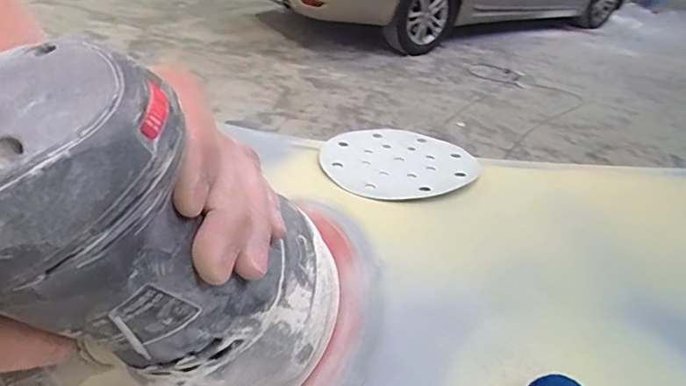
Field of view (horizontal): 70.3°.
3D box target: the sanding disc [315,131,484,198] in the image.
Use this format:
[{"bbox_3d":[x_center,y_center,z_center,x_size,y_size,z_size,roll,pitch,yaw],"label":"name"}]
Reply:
[{"bbox_3d":[0.053,-0.031,0.461,0.141,0.008,0.134,2,29,-1],"label":"sanding disc"}]

